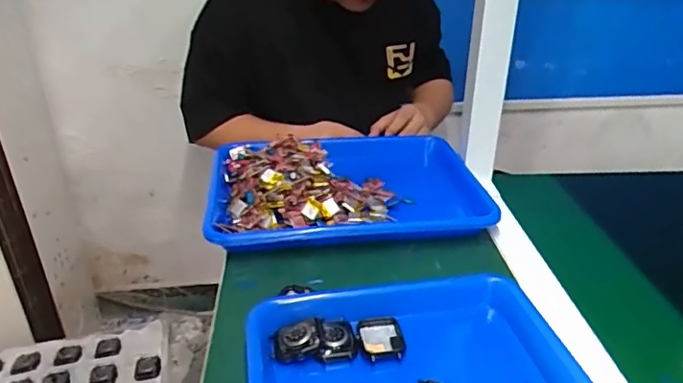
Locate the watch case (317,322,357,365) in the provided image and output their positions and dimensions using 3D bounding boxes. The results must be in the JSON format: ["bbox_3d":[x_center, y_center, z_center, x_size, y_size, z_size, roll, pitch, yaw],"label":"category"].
[{"bbox_3d":[-0.005,0.128,0.469,0.032,0.015,0.041,-3,28,-4],"label":"watch case"}]

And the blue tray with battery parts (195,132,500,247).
[{"bbox_3d":[0.007,-0.007,0.690,0.341,0.060,0.244,-5,28,-6],"label":"blue tray with battery parts"}]

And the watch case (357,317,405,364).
[{"bbox_3d":[0.034,0.128,0.467,0.038,0.012,0.042,-3,28,-3],"label":"watch case"}]

